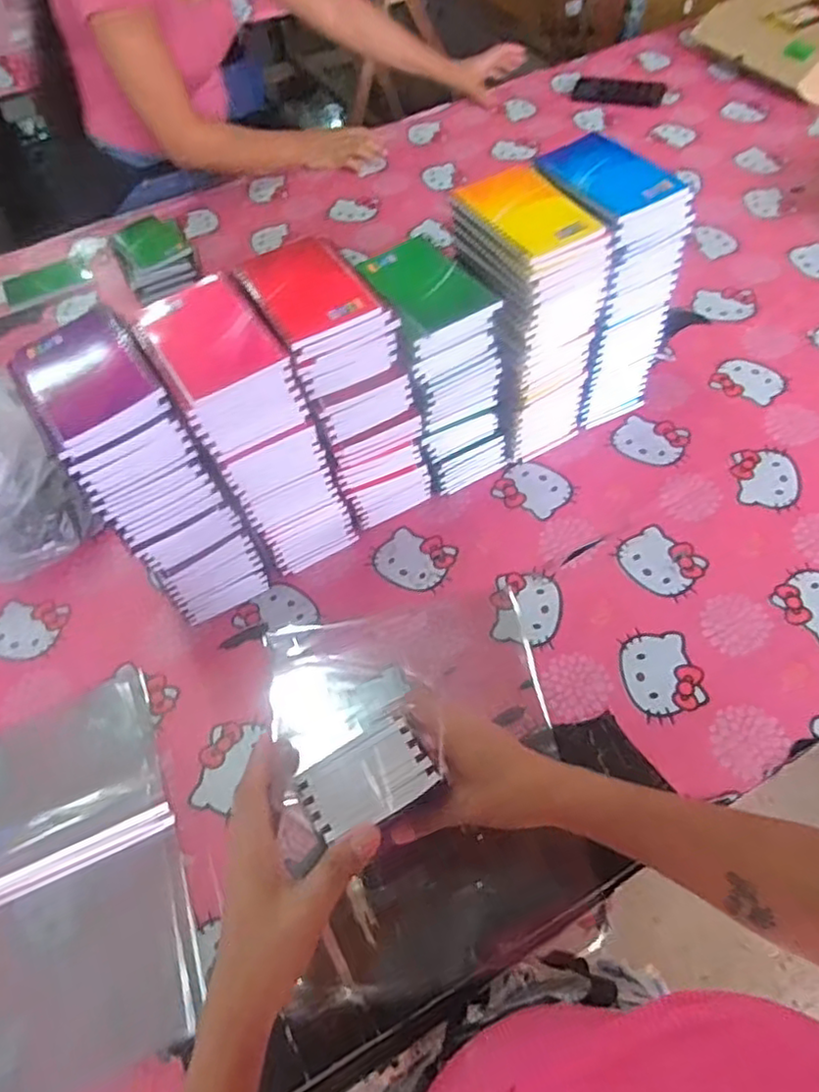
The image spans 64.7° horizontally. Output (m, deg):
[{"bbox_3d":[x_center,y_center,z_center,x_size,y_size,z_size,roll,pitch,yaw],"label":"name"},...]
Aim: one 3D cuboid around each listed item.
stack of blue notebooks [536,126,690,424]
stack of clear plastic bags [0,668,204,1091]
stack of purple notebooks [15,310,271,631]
[{"bbox_3d":[0.206,-0.280,0.728,0.102,0.274,0.142,-29,59,-14],"label":"stack of blue notebooks"},{"bbox_3d":[-0.330,0.293,0.549,0.265,0.008,0.307,-22,57,-10],"label":"stack of clear plastic bags"},{"bbox_3d":[-0.238,-0.058,0.607,0.097,0.282,0.153,-32,59,-15],"label":"stack of purple notebooks"}]

